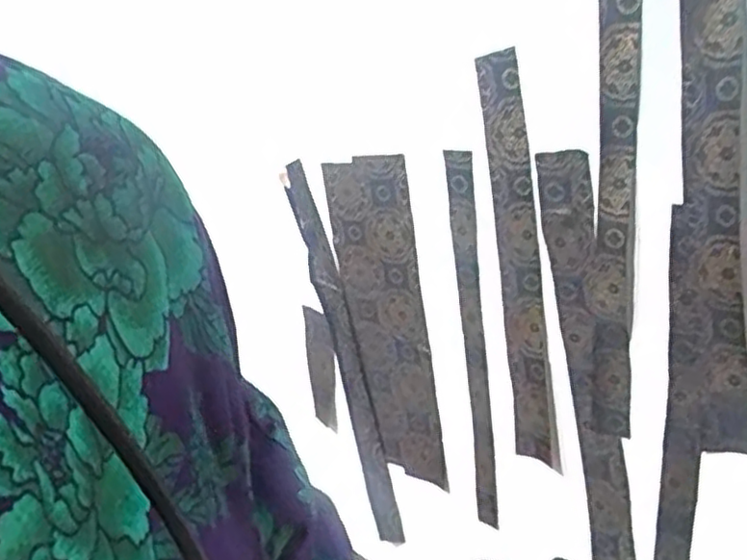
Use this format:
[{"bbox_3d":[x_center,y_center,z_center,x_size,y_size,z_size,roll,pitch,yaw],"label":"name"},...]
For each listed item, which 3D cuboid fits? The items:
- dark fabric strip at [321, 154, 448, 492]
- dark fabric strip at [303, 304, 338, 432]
[{"bbox_3d":[0.014,0.057,0.812,0.109,0.397,0.004,4,22,35],"label":"dark fabric strip"},{"bbox_3d":[-0.067,0.116,0.894,0.045,0.161,0.008,14,26,42],"label":"dark fabric strip"}]

